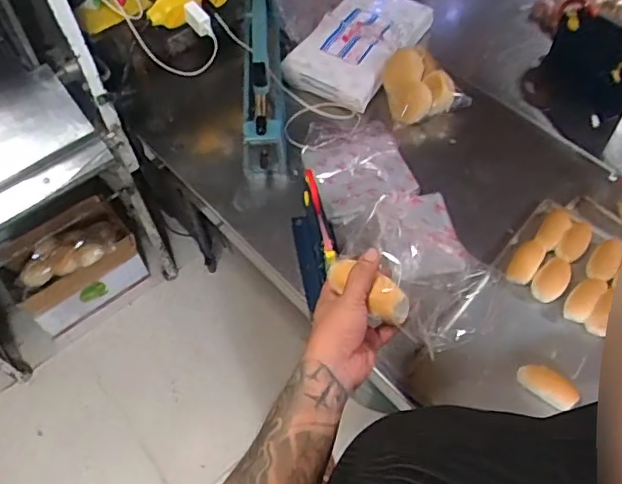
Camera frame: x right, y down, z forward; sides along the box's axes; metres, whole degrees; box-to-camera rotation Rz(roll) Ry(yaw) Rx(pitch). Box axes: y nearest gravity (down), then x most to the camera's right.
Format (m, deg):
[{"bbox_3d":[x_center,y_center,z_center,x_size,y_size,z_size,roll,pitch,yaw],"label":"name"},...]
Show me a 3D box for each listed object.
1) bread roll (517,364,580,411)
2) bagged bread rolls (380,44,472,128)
[{"bbox_3d":[0.337,0.207,0.817,0.083,0.034,0.041,30,63,20],"label":"bread roll"},{"bbox_3d":[0.215,-0.314,1.125,0.141,0.074,0.150,-18,58,-9],"label":"bagged bread rolls"}]

